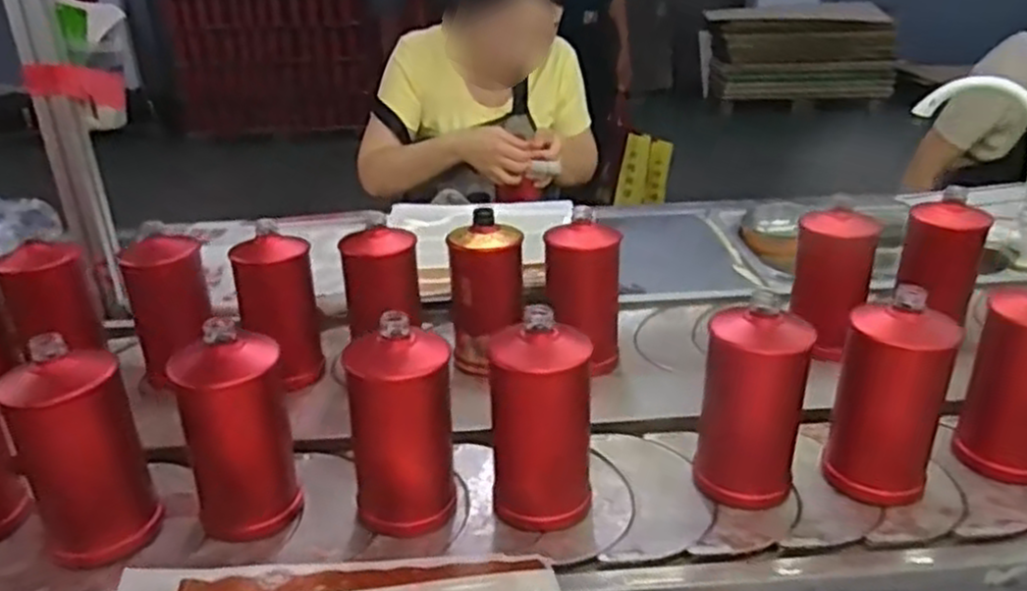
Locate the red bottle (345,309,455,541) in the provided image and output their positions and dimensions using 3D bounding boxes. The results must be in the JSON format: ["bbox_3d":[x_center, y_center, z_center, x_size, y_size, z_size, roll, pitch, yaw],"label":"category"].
[{"bbox_3d":[-0.098,0.114,0.661,0.075,0.177,0.071,15,29,29],"label":"red bottle"}]

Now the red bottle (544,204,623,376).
[{"bbox_3d":[0.082,0.000,0.904,0.071,0.174,0.077,-13,28,-24],"label":"red bottle"}]

